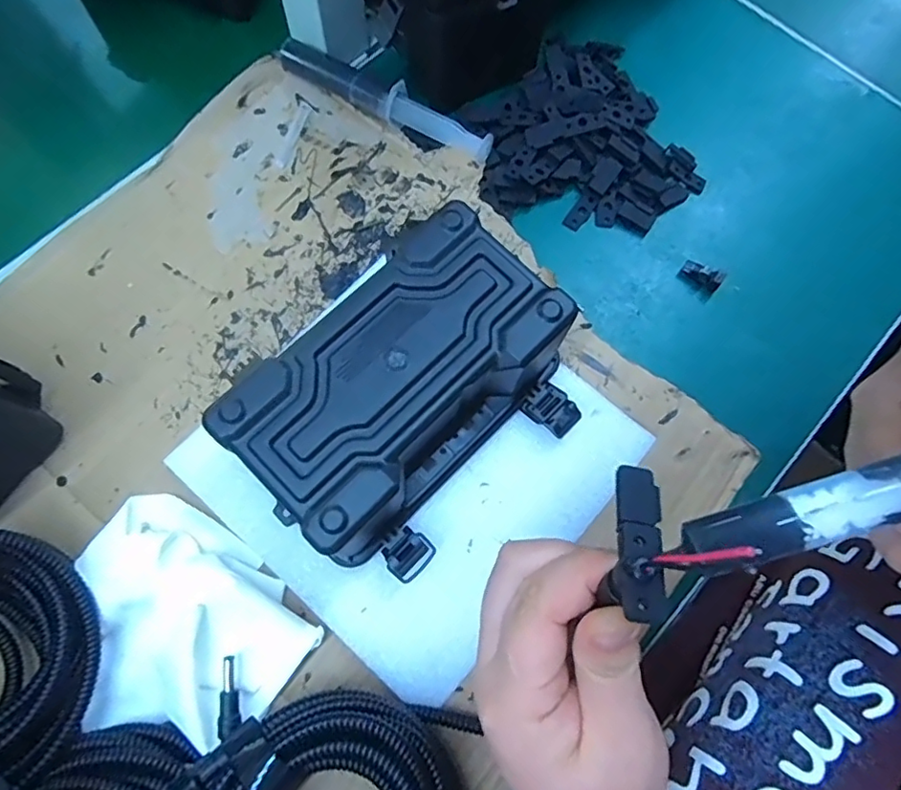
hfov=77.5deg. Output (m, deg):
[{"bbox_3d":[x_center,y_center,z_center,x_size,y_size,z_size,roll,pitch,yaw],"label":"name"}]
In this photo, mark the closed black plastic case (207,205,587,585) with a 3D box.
[{"bbox_3d":[-0.016,0.006,0.289,0.156,0.087,0.108,-40,77,-12],"label":"closed black plastic case"}]

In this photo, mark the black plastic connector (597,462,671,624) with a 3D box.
[{"bbox_3d":[0.059,0.043,0.176,0.016,0.008,0.051,13,46,4],"label":"black plastic connector"}]

